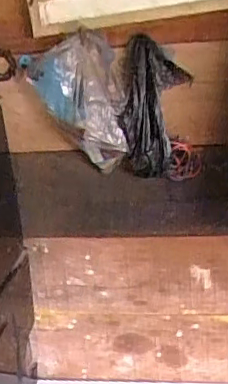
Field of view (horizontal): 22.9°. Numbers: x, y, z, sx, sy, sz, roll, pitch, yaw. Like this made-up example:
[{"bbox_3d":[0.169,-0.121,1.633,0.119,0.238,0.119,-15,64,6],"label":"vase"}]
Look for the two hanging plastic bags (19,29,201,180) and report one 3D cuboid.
[{"bbox_3d":[-0.003,-0.159,1.057,0.272,0.266,0.145,5,23,31],"label":"two hanging plastic bags"}]

